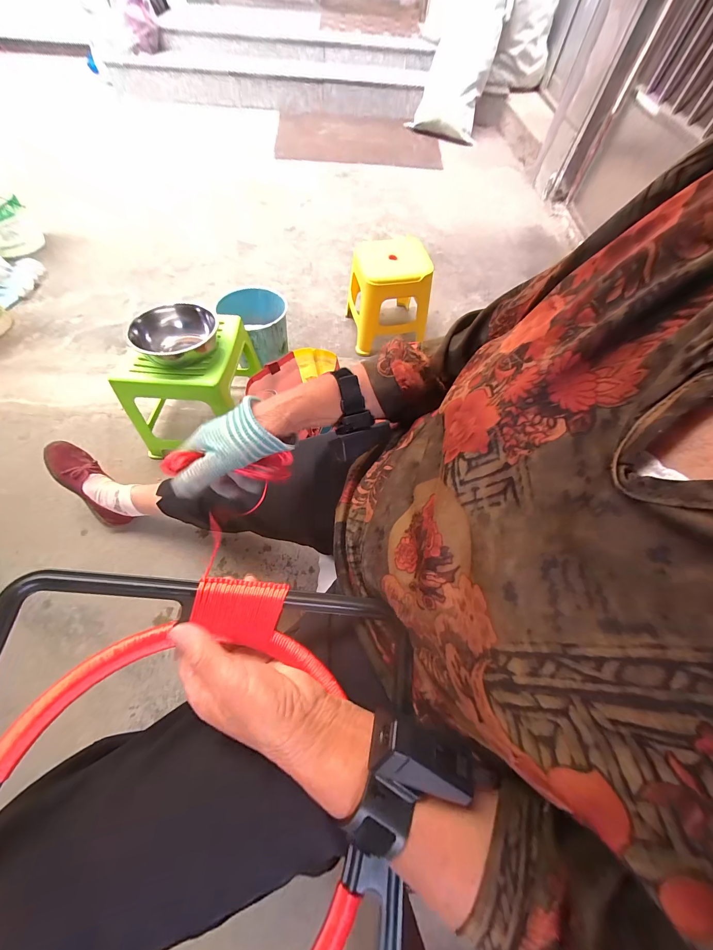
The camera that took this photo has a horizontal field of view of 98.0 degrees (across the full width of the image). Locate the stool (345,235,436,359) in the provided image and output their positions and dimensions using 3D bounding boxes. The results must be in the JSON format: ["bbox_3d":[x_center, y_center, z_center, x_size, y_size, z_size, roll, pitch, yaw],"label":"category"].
[{"bbox_3d":[0.112,-0.658,1.145,0.250,0.289,0.237,-8,63,-8],"label":"stool"}]

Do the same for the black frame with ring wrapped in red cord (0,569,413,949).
[{"bbox_3d":[-0.120,0.253,0.226,0.338,0.034,0.333,10,69,-11],"label":"black frame with ring wrapped in red cord"}]

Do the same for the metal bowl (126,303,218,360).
[{"bbox_3d":[-0.443,-0.342,0.764,0.178,0.080,0.191,1,62,-3],"label":"metal bowl"}]

